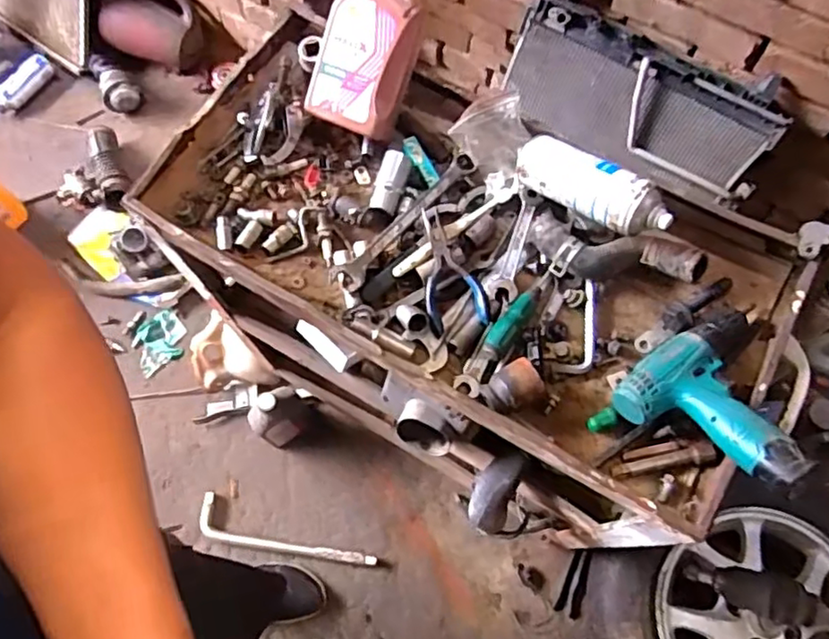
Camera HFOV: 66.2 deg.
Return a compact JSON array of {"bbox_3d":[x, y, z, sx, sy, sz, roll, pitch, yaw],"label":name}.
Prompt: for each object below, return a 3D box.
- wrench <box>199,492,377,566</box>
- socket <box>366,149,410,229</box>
[{"bbox_3d":[-0.276,0.466,1.336,0.388,0.020,0.080,16,70,7],"label":"wrench"},{"bbox_3d":[-0.033,-0.169,0.808,0.033,0.028,0.101,14,70,6],"label":"socket"}]

